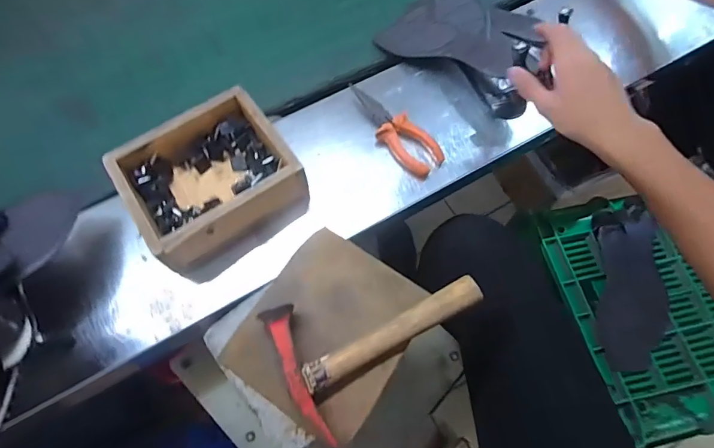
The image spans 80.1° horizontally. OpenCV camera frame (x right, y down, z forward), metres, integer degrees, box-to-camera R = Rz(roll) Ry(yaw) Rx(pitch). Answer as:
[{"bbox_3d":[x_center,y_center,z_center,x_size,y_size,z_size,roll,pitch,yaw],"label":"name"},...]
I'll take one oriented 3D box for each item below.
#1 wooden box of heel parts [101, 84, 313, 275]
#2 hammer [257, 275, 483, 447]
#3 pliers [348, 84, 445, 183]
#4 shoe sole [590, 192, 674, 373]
[{"bbox_3d":[-0.171,-0.055,0.500,0.180,0.066,0.158,-31,69,-11],"label":"wooden box of heel parts"},{"bbox_3d":[0.026,0.097,0.407,0.202,0.028,0.120,-27,68,-10],"label":"hammer"},{"bbox_3d":[0.047,-0.124,0.545,0.050,0.022,0.152,-36,70,-13],"label":"pliers"},{"bbox_3d":[0.446,0.097,0.695,0.105,0.022,0.268,5,79,4],"label":"shoe sole"}]

